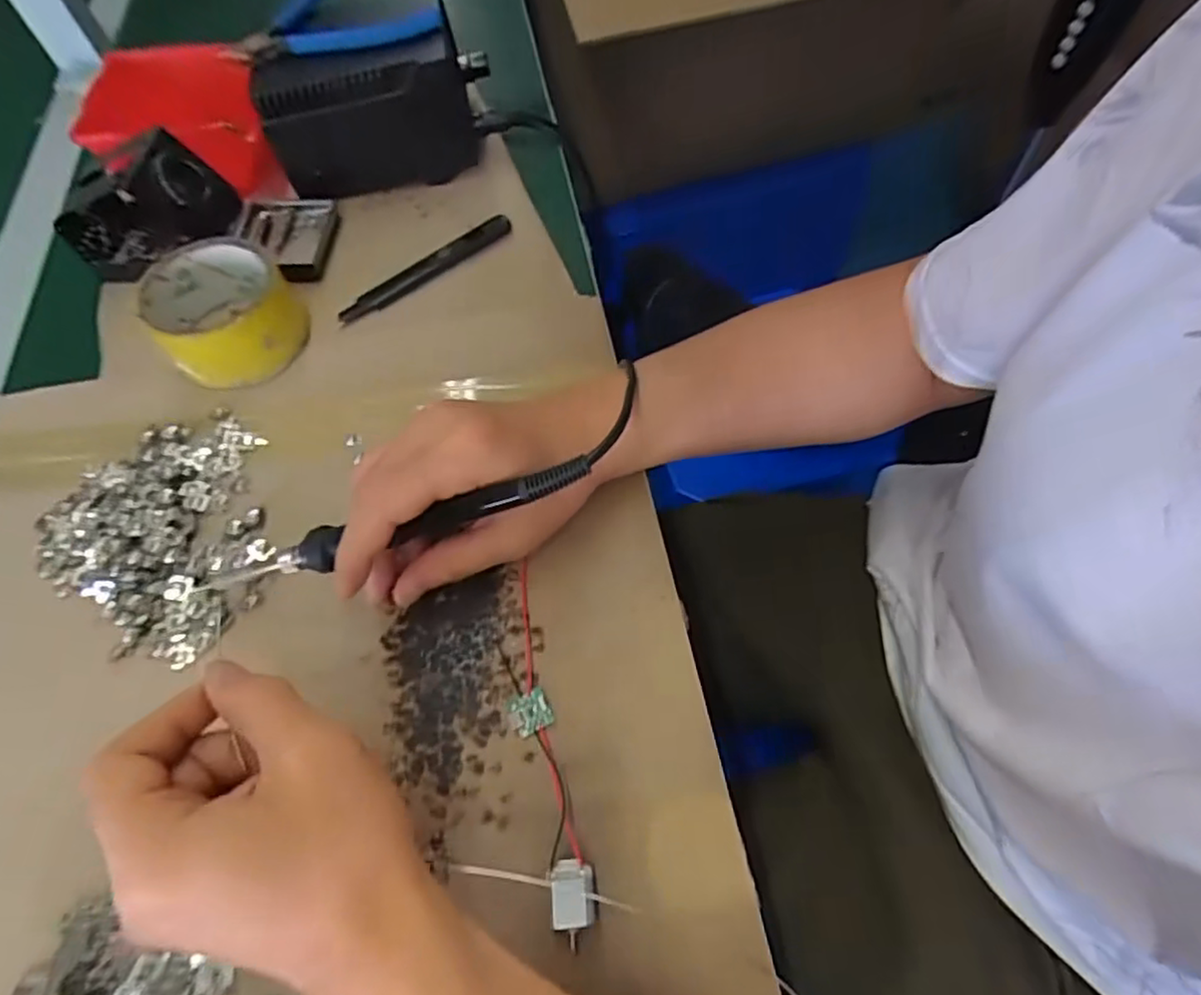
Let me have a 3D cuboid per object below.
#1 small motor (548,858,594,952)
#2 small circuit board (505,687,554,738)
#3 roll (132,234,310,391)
[{"bbox_3d":[-0.011,0.167,0.272,0.018,0.016,0.031,-3,61,2],"label":"small motor"},{"bbox_3d":[-0.034,0.102,0.315,0.020,0.004,0.019,-22,62,-9],"label":"small circuit board"},{"bbox_3d":[-0.237,-0.117,0.420,0.082,0.052,0.088,-2,61,3],"label":"roll"}]

